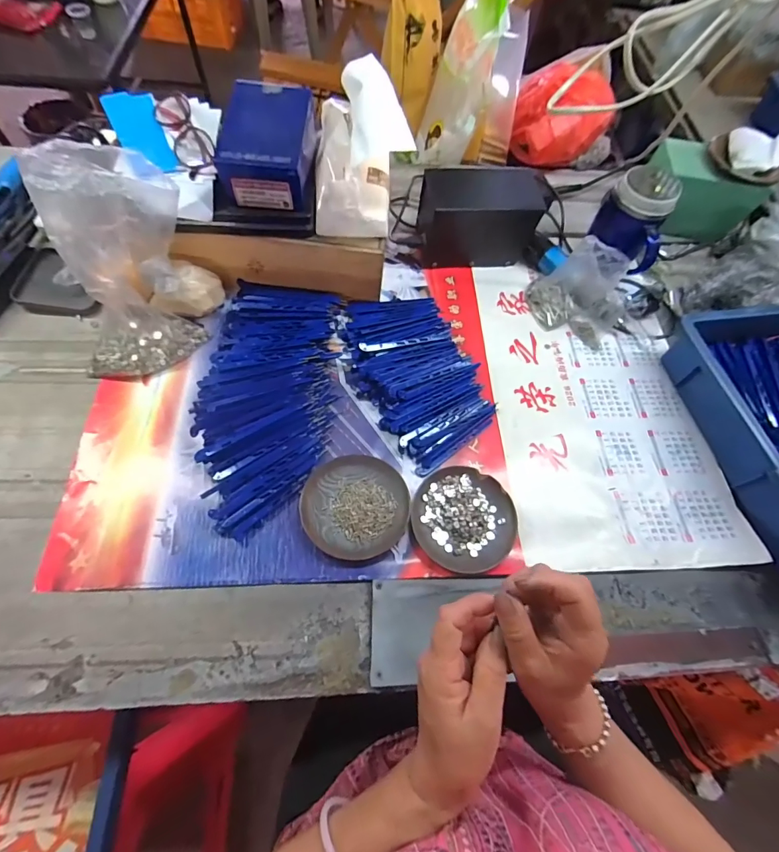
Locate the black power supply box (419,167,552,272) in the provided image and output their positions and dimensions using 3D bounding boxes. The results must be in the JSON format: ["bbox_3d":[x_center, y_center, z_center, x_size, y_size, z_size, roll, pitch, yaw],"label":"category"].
[{"bbox_3d":[0.131,-0.310,0.620,0.167,0.107,0.084,-4,63,-6],"label":"black power supply box"}]

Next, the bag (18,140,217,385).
[{"bbox_3d":[-0.292,-0.173,0.470,0.112,0.235,0.084,10,38,1],"label":"bag"}]

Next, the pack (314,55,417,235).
[{"bbox_3d":[-0.033,-0.328,0.500,0.105,0.111,0.161,5,64,-2],"label":"pack"}]

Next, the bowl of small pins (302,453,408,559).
[{"bbox_3d":[-0.038,0.087,0.459,0.114,0.012,0.113,2,63,-3],"label":"bowl of small pins"}]

